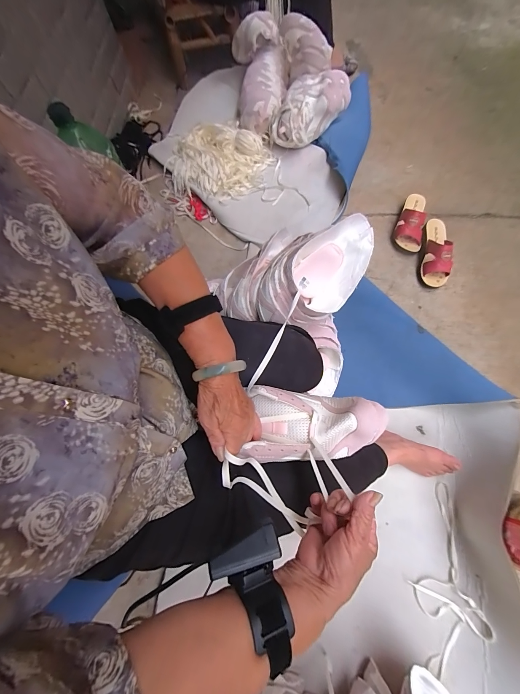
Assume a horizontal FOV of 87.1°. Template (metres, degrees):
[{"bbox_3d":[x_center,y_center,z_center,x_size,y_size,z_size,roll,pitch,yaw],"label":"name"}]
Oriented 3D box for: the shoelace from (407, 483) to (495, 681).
[{"bbox_3d":[0.409,0.510,0.617,0.145,0.027,0.350,-6,72,0],"label":"shoelace"}]

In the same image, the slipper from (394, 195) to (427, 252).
[{"bbox_3d":[0.498,-0.412,0.898,0.088,0.084,0.202,18,74,7],"label":"slipper"}]

